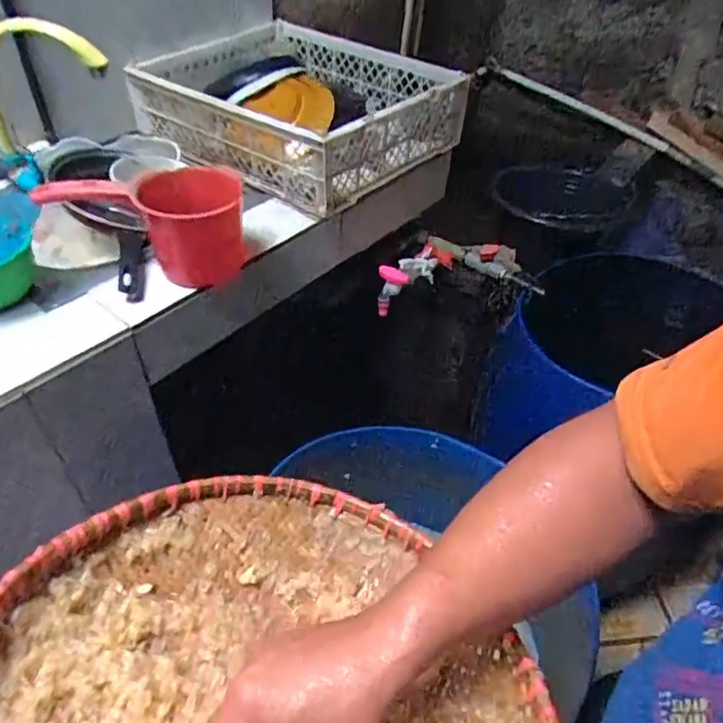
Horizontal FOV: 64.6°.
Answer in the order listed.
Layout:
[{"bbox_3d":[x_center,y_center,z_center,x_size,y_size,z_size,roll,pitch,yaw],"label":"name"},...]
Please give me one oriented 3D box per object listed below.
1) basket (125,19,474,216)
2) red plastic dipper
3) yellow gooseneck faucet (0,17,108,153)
[{"bbox_3d":[-0.129,-0.485,1.055,0.519,0.149,0.372,30,56,24],"label":"basket"},{"bbox_3d":[-0.266,-0.183,0.761,0.205,0.158,0.121,6,50,6],"label":"red plastic dipper"},{"bbox_3d":[-0.447,-0.379,0.803,0.215,0.182,0.024,2,50,3],"label":"yellow gooseneck faucet"}]

